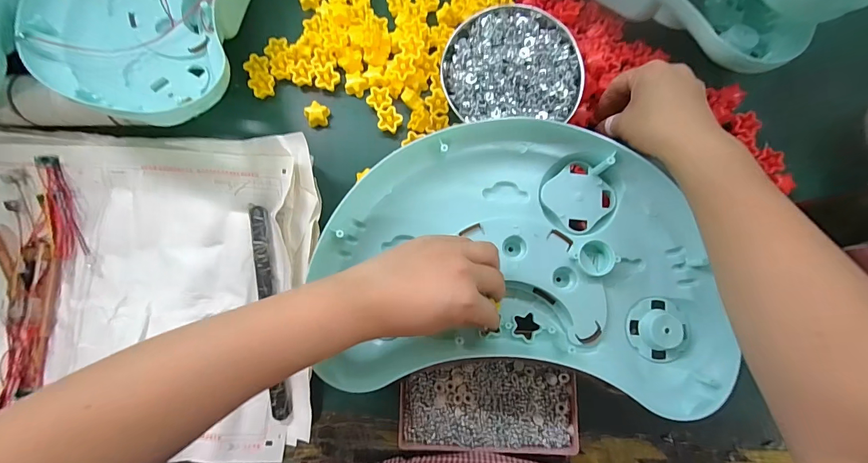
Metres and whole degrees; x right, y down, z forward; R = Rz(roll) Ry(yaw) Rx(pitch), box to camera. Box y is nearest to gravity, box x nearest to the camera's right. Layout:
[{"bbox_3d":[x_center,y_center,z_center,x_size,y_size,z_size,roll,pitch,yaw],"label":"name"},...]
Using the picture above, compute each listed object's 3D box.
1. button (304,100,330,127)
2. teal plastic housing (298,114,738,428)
[{"bbox_3d":[-0.124,-0.125,0.407,0.025,0.015,0.024,-9,79,-2],"label":"button"},{"bbox_3d":[0.074,0.022,0.327,0.324,0.042,0.224,2,83,0],"label":"teal plastic housing"}]

